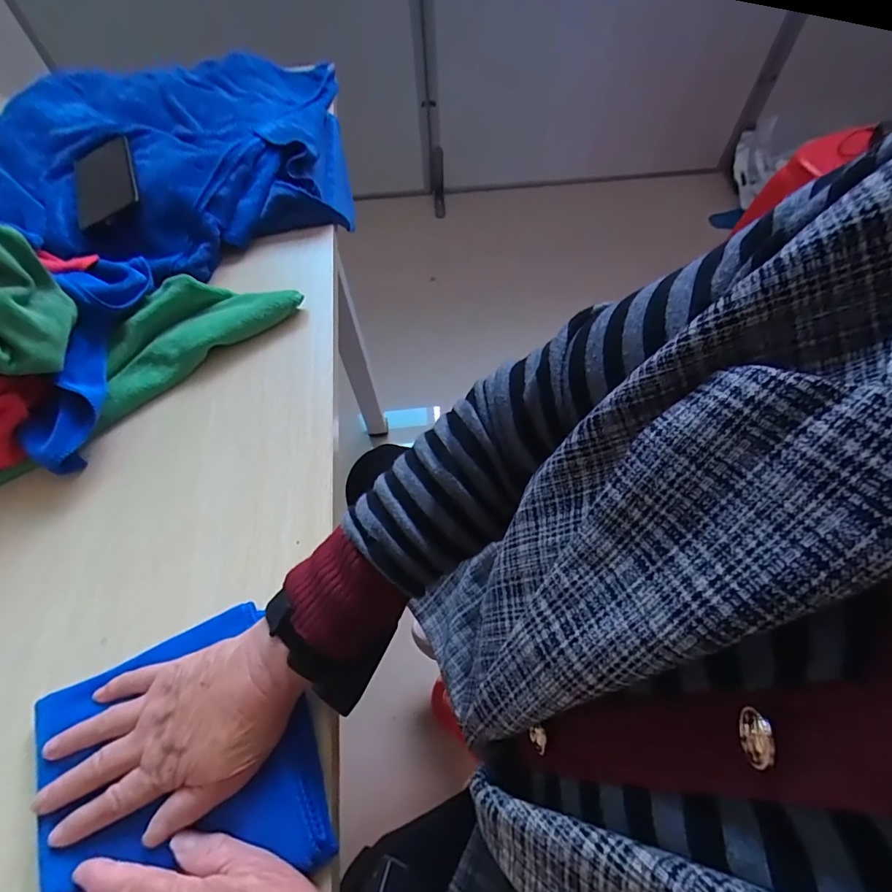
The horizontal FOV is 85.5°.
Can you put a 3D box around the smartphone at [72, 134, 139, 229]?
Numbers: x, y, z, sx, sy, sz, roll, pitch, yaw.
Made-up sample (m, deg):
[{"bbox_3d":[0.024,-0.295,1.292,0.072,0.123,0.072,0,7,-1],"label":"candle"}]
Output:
[{"bbox_3d":[-0.416,-0.325,0.590,0.075,0.006,0.166,-27,60,-3],"label":"smartphone"}]

